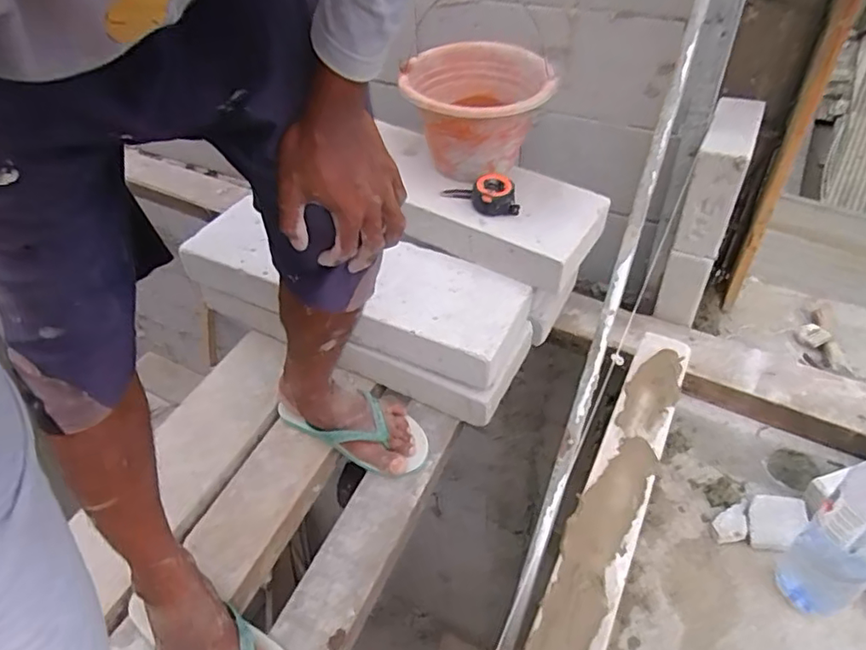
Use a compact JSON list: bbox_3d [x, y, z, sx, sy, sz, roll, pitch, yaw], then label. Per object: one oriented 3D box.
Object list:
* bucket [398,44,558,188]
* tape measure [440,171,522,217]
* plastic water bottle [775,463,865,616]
[{"bbox_3d":[0.079,-0.374,1.021,0.240,0.144,0.238,-2,44,2],"label":"bucket"},{"bbox_3d":[0.078,-0.218,0.968,0.127,0.040,0.074,1,44,4],"label":"tape measure"},{"bbox_3d":[0.510,0.250,0.702,0.078,0.315,0.087,-24,48,-20],"label":"plastic water bottle"}]

